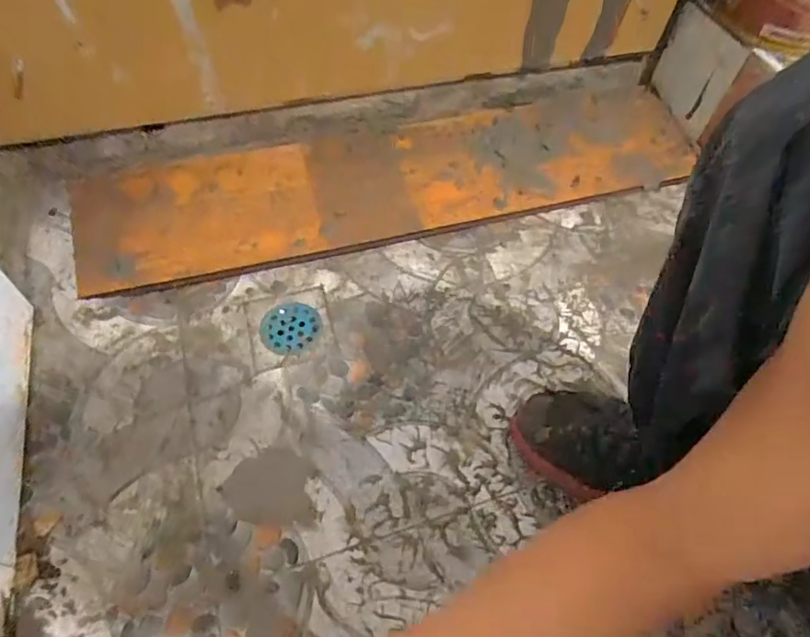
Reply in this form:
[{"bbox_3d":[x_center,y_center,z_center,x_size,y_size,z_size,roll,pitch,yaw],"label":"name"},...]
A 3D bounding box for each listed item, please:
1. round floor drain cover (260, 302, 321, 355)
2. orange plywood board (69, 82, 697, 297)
[{"bbox_3d":[-0.145,0.012,0.690,0.072,0.007,0.072,1,57,-2],"label":"round floor drain cover"},{"bbox_3d":[-0.004,-0.203,0.793,0.883,0.026,0.182,-13,76,-11],"label":"orange plywood board"}]

